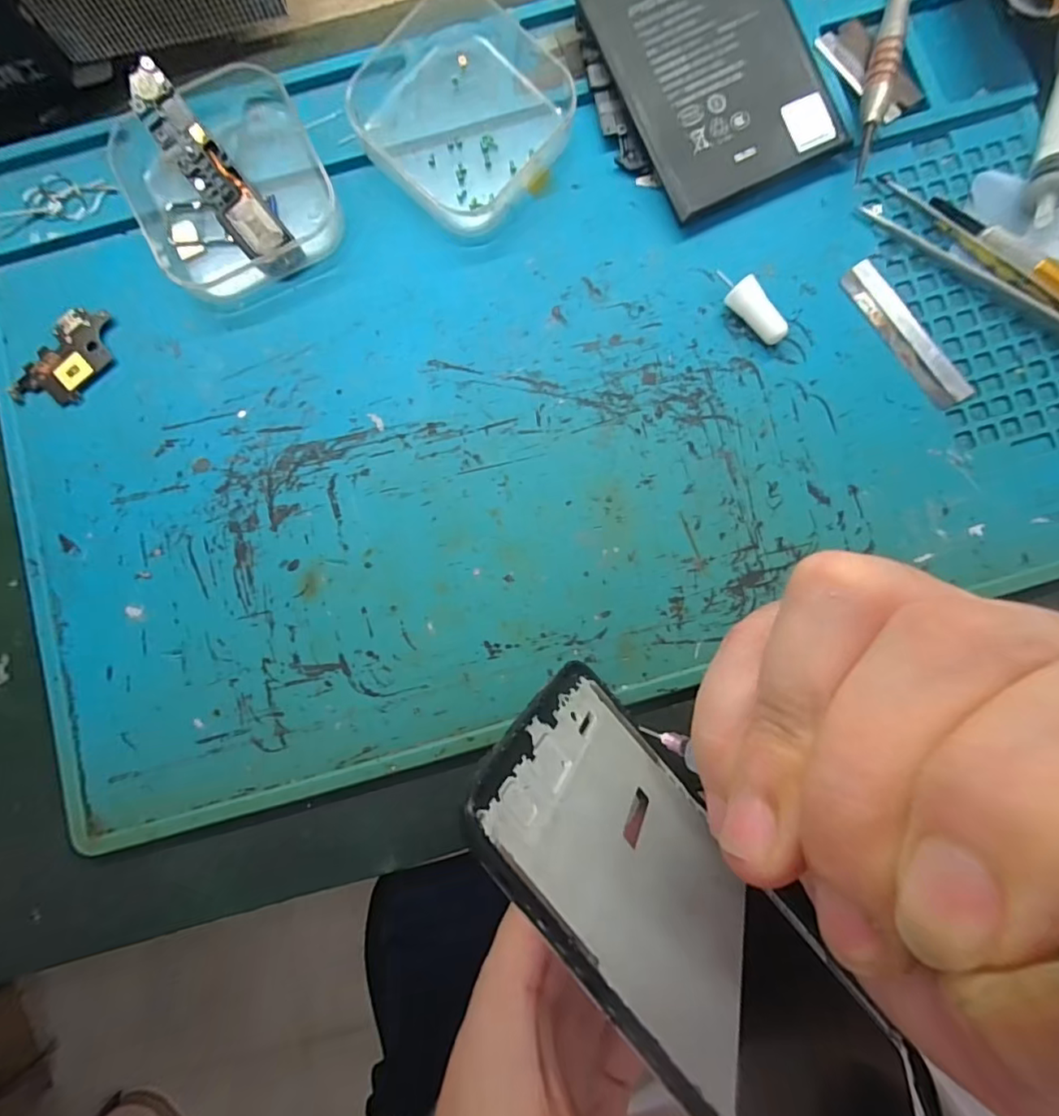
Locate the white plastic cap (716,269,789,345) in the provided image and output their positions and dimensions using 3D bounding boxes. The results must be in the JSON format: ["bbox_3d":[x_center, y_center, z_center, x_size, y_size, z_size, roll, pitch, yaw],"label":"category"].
[{"bbox_3d":[0.074,-0.084,0.183,0.010,0.009,0.029,-38,86,-1],"label":"white plastic cap"}]

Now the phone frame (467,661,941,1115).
[{"bbox_3d":[0.049,0.099,0.133,0.152,0.074,0.004,49,119,6],"label":"phone frame"}]

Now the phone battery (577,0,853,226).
[{"bbox_3d":[0.062,-0.168,0.184,0.063,0.004,0.087,-25,91,1],"label":"phone battery"}]

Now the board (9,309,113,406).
[{"bbox_3d":[-0.159,-0.068,0.187,0.021,0.004,0.040,33,87,3],"label":"board"}]

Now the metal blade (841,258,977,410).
[{"bbox_3d":[0.128,-0.076,0.183,0.013,0.004,0.057,-33,86,-1],"label":"metal blade"}]

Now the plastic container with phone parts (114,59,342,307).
[{"bbox_3d":[-0.103,-0.129,0.182,0.062,0.024,0.068,-24,86,0],"label":"plastic container with phone parts"}]

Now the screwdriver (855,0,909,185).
[{"bbox_3d":[0.124,-0.183,0.187,0.009,0.013,0.104,15,86,3],"label":"screwdriver"}]

